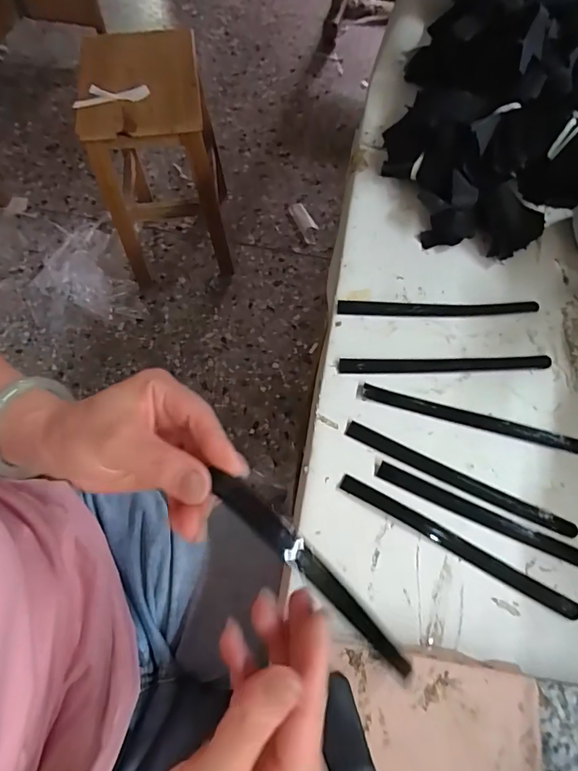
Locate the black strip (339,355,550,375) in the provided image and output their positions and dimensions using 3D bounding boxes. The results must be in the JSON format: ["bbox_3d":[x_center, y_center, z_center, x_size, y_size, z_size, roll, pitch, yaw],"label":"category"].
[{"bbox_3d":[0.132,-0.018,0.394,0.178,0.004,0.013,-1,65,-1],"label":"black strip"}]

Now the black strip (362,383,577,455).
[{"bbox_3d":[0.147,0.027,0.375,0.177,0.005,0.014,15,66,6],"label":"black strip"}]

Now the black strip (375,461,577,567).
[{"bbox_3d":[0.150,0.098,0.340,0.177,0.004,0.013,23,67,10],"label":"black strip"}]

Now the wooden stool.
[{"bbox_3d":[-0.309,-0.521,1.119,0.262,0.497,0.308,-6,65,-3],"label":"wooden stool"}]

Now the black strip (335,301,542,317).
[{"bbox_3d":[0.132,-0.068,0.415,0.175,0.007,0.015,0,65,0],"label":"black strip"}]

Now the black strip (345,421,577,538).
[{"bbox_3d":[0.127,0.071,0.353,0.177,0.004,0.015,25,67,11],"label":"black strip"}]

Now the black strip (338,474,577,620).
[{"bbox_3d":[0.118,0.114,0.332,0.178,0.004,0.014,28,68,12],"label":"black strip"}]

